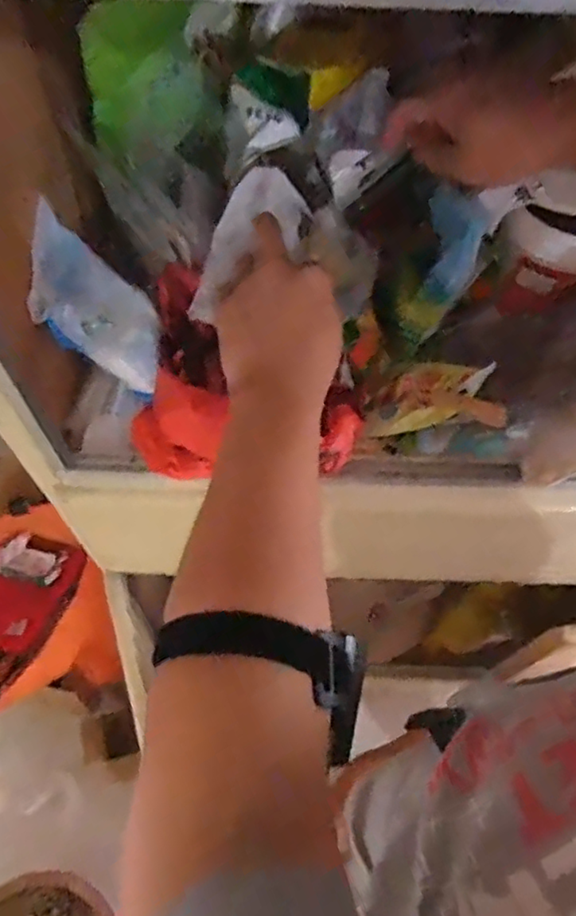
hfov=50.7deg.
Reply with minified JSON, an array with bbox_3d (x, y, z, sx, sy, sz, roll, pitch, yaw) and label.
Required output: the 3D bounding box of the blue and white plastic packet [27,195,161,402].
[{"bbox_3d":[-0.149,-0.115,0.476,0.139,0.024,0.080,38,59,-30],"label":"blue and white plastic packet"}]

